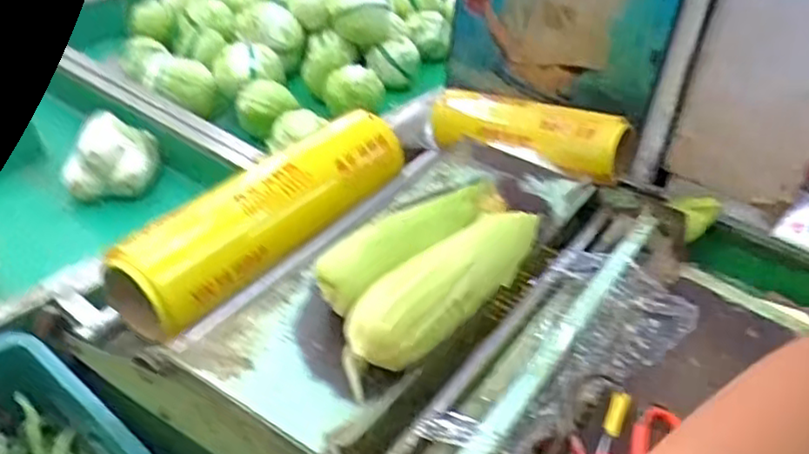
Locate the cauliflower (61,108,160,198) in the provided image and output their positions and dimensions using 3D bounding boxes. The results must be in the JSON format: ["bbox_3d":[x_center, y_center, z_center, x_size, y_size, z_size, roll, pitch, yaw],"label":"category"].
[{"bbox_3d":[-0.497,-0.123,1.191,0.125,0.075,0.156,5,36,2],"label":"cauliflower"}]

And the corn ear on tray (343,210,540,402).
[{"bbox_3d":[0.048,0.041,0.609,0.075,0.047,0.272,29,43,31],"label":"corn ear on tray"}]

